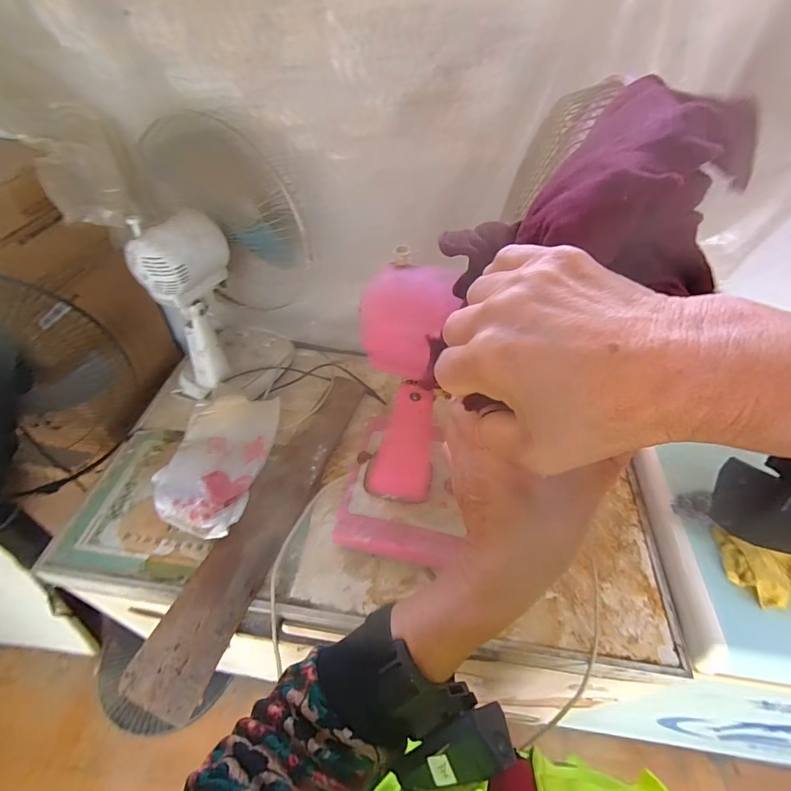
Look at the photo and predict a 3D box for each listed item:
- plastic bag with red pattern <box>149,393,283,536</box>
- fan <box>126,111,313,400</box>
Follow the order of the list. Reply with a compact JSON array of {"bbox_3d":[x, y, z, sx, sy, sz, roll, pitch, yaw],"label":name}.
[{"bbox_3d":[-0.311,0.101,0.704,0.157,0.030,0.260,8,50,2],"label":"plastic bag with red pattern"},{"bbox_3d":[-0.323,-0.206,0.736,0.247,0.409,0.266,-34,60,-28],"label":"fan"}]

